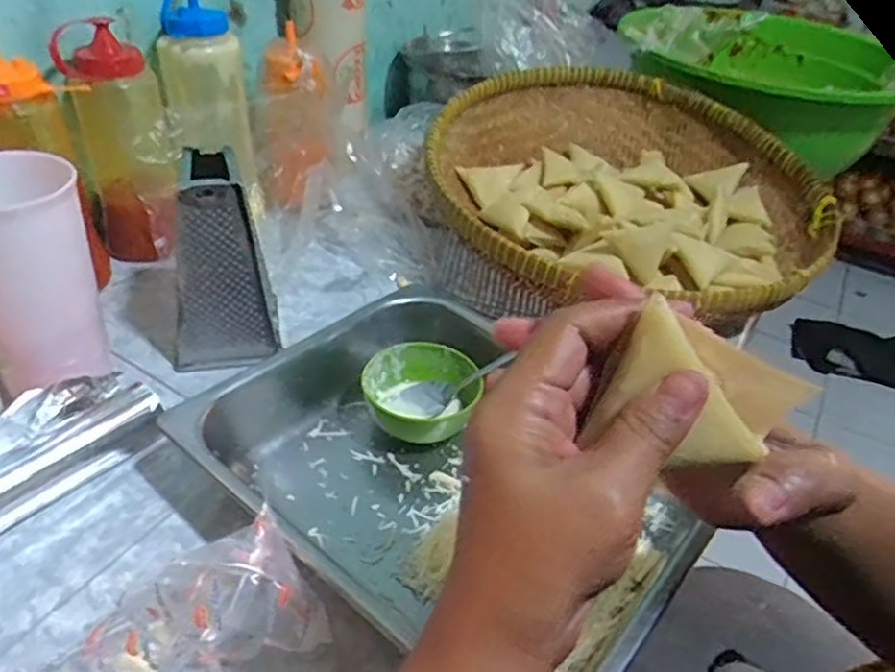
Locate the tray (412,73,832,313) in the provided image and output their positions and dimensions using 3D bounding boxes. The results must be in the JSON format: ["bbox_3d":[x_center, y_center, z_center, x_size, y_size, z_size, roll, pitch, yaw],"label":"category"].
[{"bbox_3d":[0.195,-0.165,0.753,0.428,0.112,0.418,2,37,-5],"label":"tray"}]

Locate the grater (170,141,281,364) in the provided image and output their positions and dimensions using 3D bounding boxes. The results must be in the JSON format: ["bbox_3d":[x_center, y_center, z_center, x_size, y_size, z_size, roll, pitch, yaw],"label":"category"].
[{"bbox_3d":[-0.193,-0.066,0.570,0.086,0.165,0.097,-6,39,-16],"label":"grater"}]

